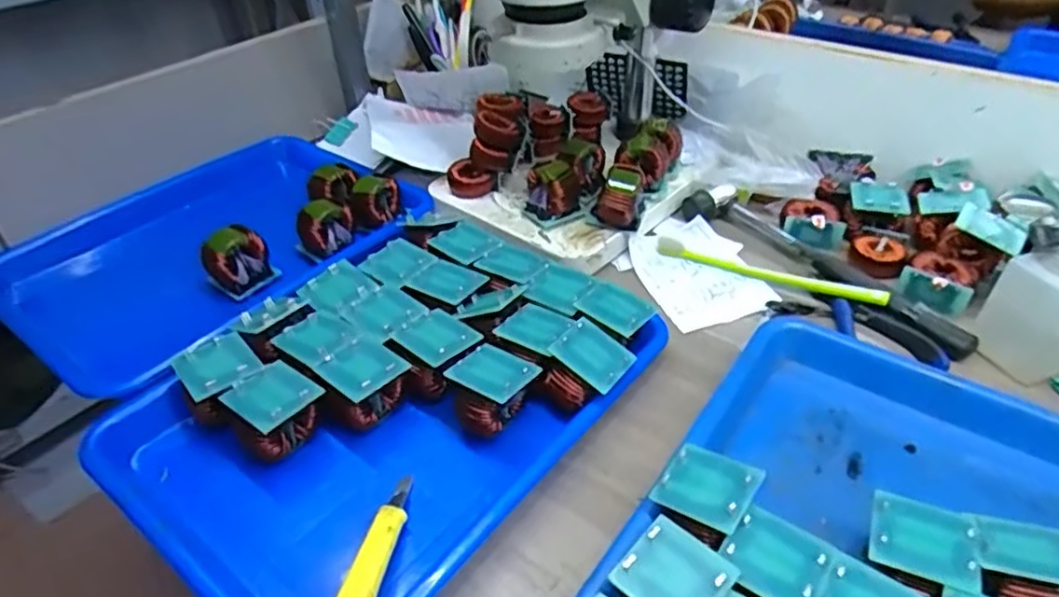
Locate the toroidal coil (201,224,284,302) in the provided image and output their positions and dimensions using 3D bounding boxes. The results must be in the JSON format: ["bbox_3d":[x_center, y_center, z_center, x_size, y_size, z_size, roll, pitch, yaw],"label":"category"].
[{"bbox_3d":[-0.241,-0.030,0.545,0.024,0.051,0.054,25,46,28],"label":"toroidal coil"}]

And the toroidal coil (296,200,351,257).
[{"bbox_3d":[-0.183,-0.064,0.584,0.041,0.051,0.026,-20,43,-22],"label":"toroidal coil"}]

